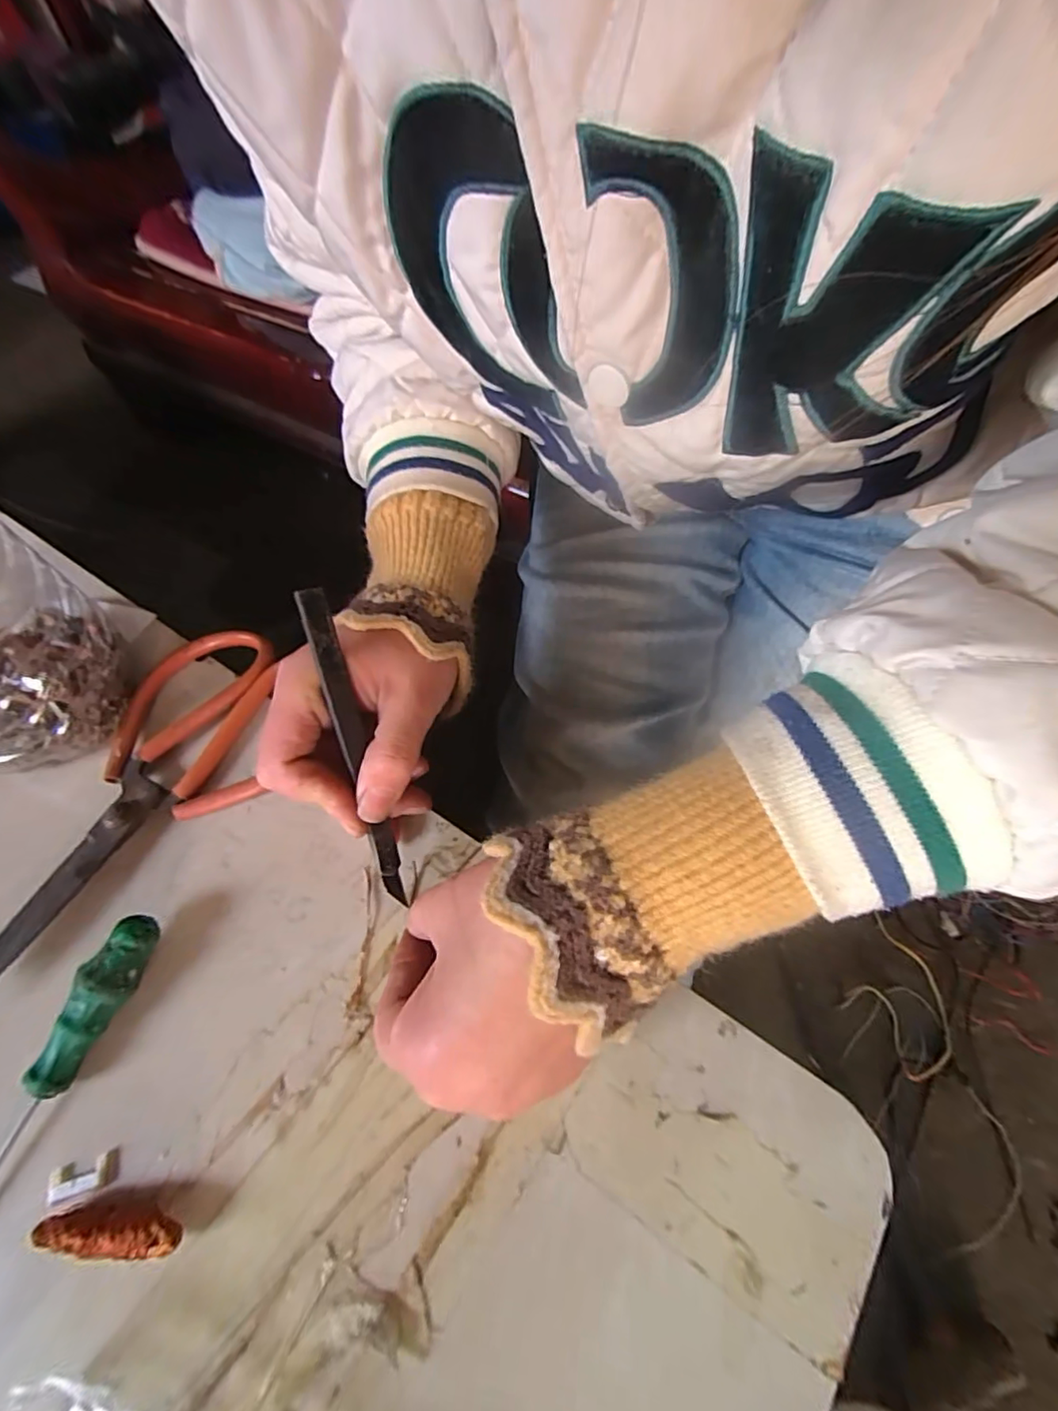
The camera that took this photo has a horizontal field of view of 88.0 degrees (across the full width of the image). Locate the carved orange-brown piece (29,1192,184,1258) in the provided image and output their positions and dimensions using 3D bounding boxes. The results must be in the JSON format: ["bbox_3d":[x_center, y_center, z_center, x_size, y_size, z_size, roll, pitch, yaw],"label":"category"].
[{"bbox_3d":[-0.151,0.190,0.200,0.051,0.012,0.014,5,63,4],"label":"carved orange-brown piece"}]

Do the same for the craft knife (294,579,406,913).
[{"bbox_3d":[-0.075,0.021,0.236,0.011,0.009,0.144,-14,99,-6],"label":"craft knife"}]

